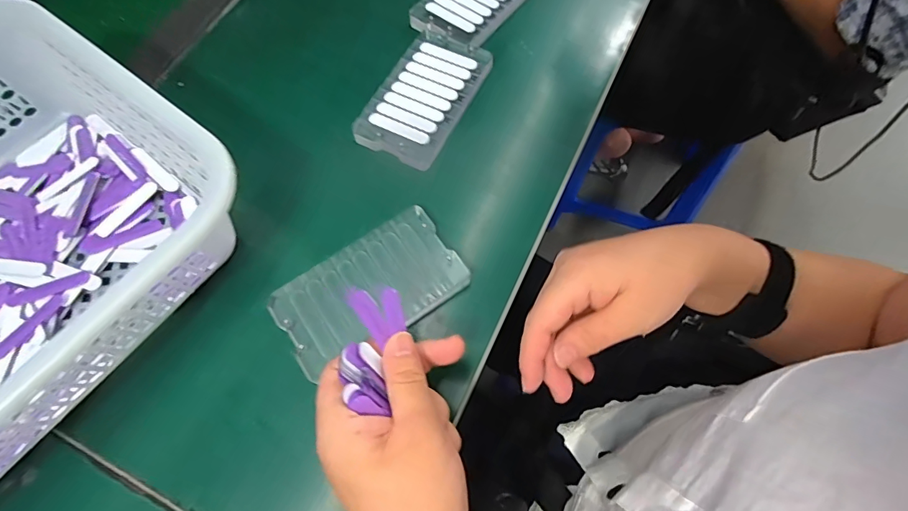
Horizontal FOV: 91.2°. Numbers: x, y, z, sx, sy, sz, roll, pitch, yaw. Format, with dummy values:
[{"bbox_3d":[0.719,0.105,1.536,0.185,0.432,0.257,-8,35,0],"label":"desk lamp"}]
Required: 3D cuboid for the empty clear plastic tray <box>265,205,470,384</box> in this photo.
[{"bbox_3d":[-0.056,0.022,0.295,0.119,0.007,0.070,-34,70,-12],"label":"empty clear plastic tray"}]

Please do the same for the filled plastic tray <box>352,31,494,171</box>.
[{"bbox_3d":[-0.023,-0.129,0.356,0.070,0.008,0.120,23,70,11],"label":"filled plastic tray"}]

